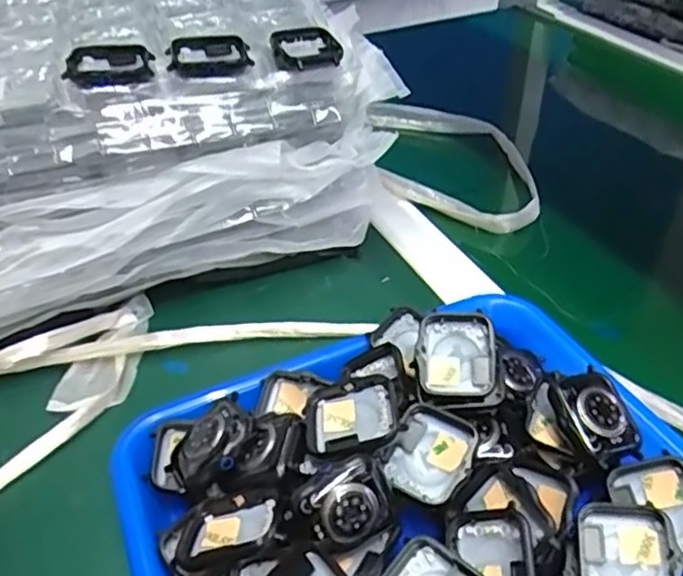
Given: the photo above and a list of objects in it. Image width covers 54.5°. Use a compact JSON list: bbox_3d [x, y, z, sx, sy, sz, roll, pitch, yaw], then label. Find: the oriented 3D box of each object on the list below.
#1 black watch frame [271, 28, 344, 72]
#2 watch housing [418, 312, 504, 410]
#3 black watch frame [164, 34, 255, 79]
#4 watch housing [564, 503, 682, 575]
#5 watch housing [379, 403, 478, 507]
[{"bbox_3d":[-0.022,-0.147,0.405,0.041,0.012,0.041,-8,39,-5],"label":"black watch frame"},{"bbox_3d":[0.058,0.037,0.331,0.038,0.010,0.047,-8,67,5],"label":"watch housing"},{"bbox_3d":[-0.077,-0.135,0.386,0.048,0.014,0.041,-16,41,-15],"label":"black watch frame"},{"bbox_3d":[0.115,0.113,0.270,0.042,0.015,0.048,-2,67,22],"label":"watch housing"},{"bbox_3d":[0.041,0.077,0.306,0.036,0.011,0.043,20,62,25],"label":"watch housing"}]

